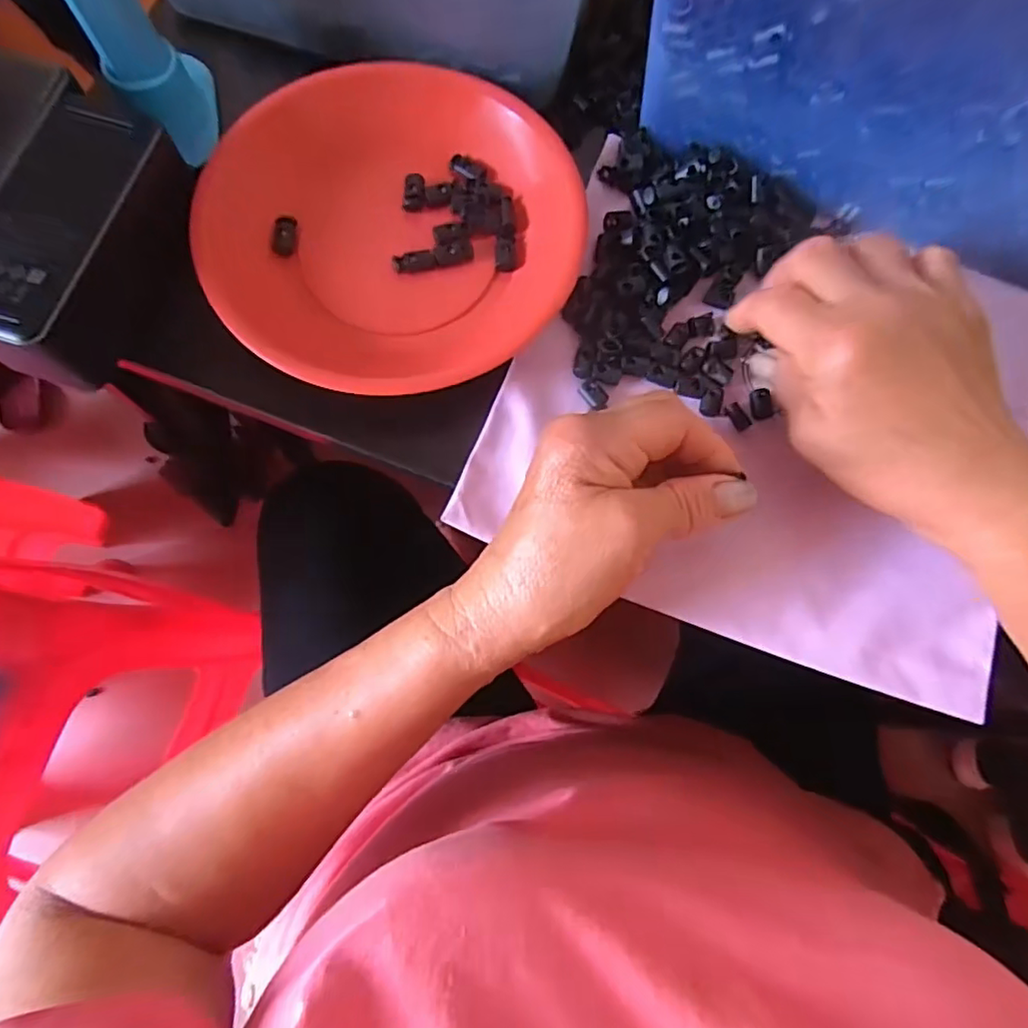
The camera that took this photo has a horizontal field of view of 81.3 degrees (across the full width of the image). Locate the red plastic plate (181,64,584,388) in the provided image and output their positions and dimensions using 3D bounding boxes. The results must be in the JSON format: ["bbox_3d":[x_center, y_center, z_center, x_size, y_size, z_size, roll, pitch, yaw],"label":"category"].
[{"bbox_3d":[-0.062,-0.150,0.310,0.182,0.031,0.171,0,75,-2],"label":"red plastic plate"}]

